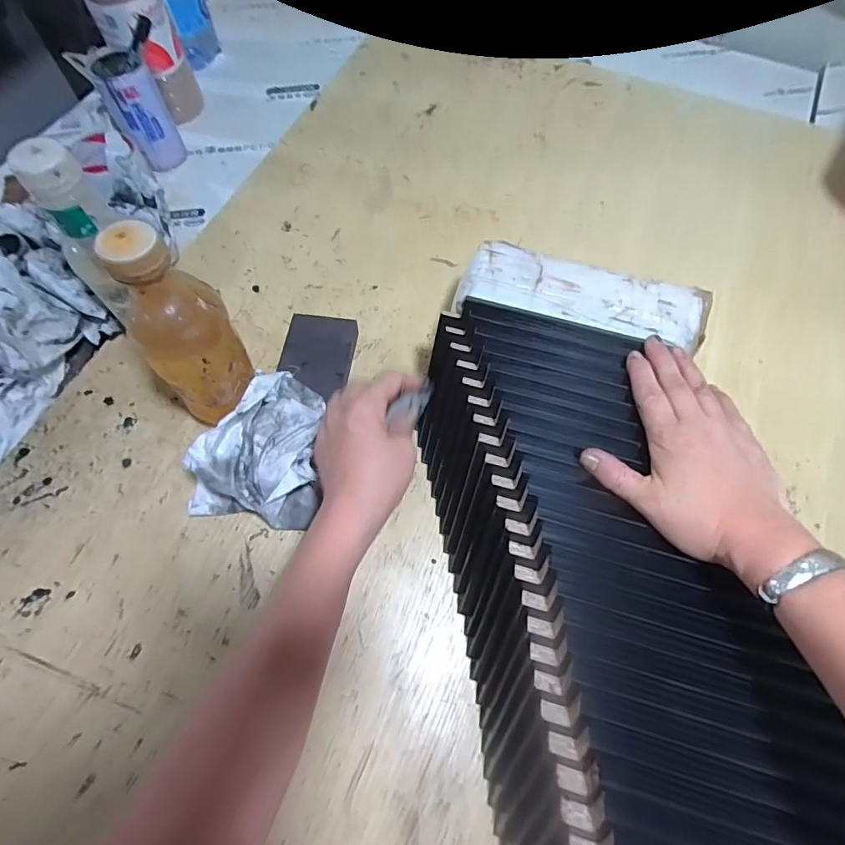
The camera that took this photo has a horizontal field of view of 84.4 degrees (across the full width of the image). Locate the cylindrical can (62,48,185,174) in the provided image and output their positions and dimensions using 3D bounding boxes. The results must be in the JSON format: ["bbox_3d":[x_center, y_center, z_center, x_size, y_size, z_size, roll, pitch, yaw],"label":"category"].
[{"bbox_3d":[-0.372,-0.406,0.605,0.074,0.128,0.078,1,65,-1],"label":"cylindrical can"}]

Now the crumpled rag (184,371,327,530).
[{"bbox_3d":[-0.146,0.019,0.427,0.111,0.073,0.137,9,65,3],"label":"crumpled rag"}]

